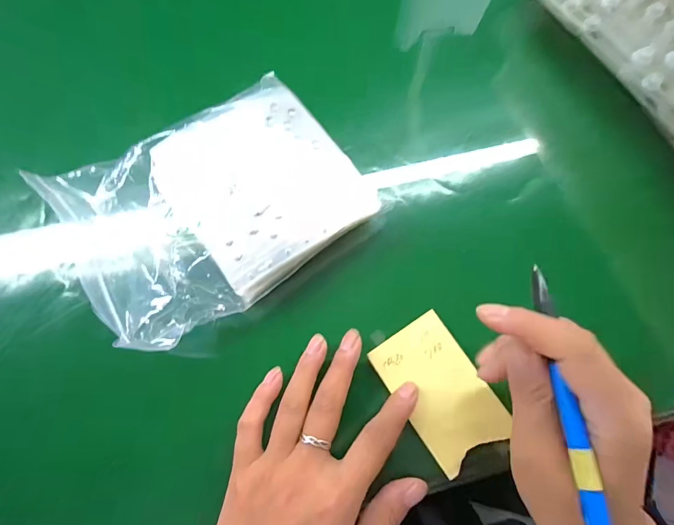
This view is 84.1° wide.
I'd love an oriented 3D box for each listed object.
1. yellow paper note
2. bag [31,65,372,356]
[{"bbox_3d":[0.067,0.082,0.242,0.055,0.004,0.086,-33,77,-10],"label":"yellow paper note"},{"bbox_3d":[-0.081,-0.038,0.261,0.178,0.048,0.136,-34,77,-11],"label":"bag"}]

